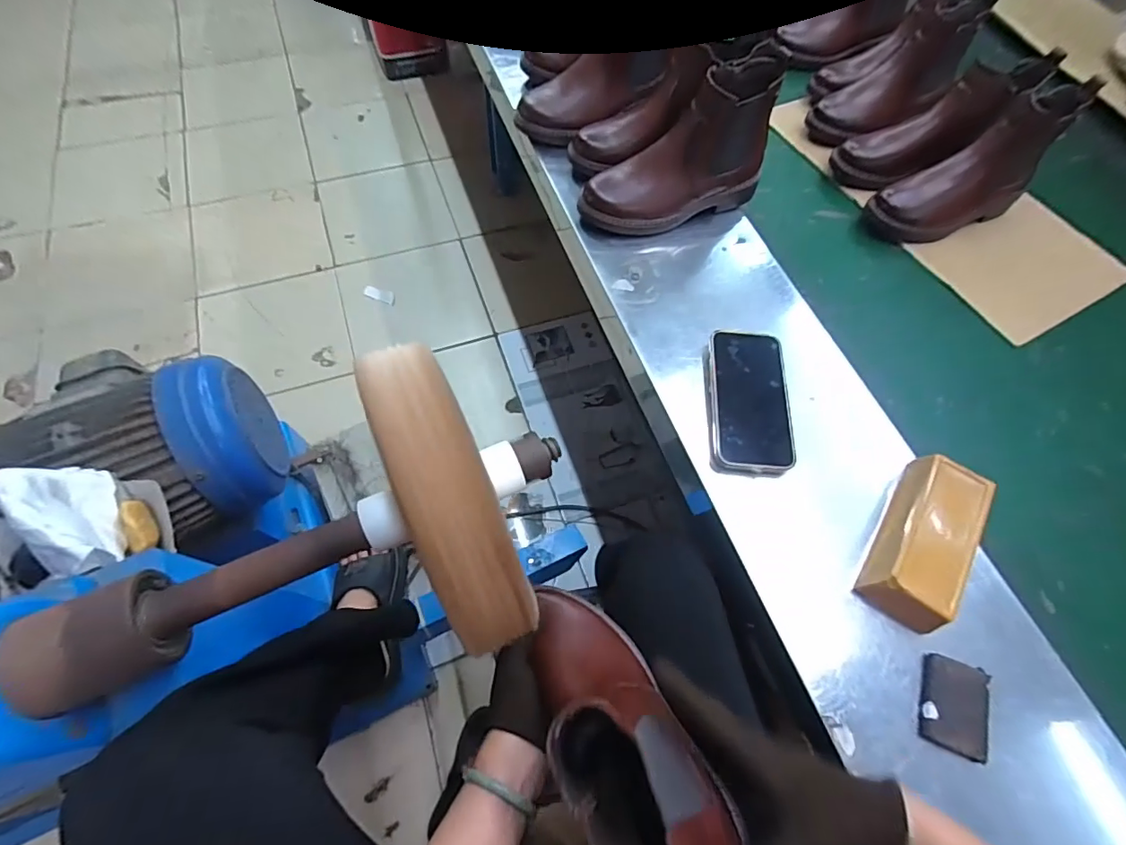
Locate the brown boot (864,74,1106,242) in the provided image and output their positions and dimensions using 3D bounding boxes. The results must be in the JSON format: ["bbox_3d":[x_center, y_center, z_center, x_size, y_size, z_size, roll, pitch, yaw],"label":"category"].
[{"bbox_3d":[0.540,-0.329,0.663,0.223,0.155,0.083,-19,66,-12],"label":"brown boot"}]

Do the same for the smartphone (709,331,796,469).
[{"bbox_3d":[0.202,-0.026,0.544,0.077,0.018,0.156,4,63,-1],"label":"smartphone"}]

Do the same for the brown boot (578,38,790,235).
[{"bbox_3d":[0.143,-0.322,0.626,0.232,0.167,0.085,-21,67,-13],"label":"brown boot"}]

